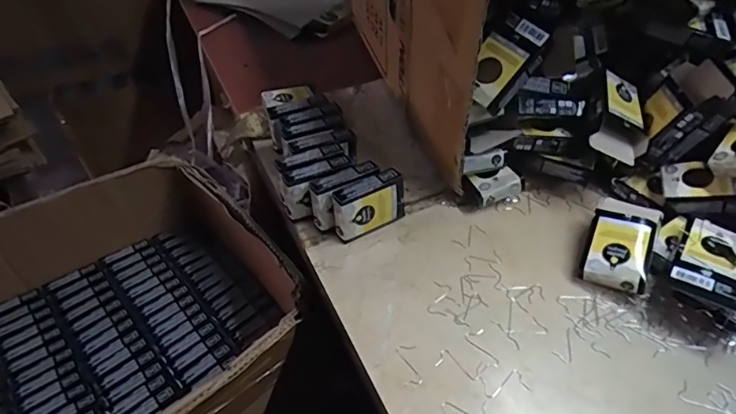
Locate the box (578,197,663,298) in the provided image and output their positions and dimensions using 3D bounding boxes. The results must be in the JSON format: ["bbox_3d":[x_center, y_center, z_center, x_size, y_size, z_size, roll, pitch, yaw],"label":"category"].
[{"bbox_3d":[0.240,0.037,0.469,0.059,0.039,0.094,22,48,24],"label":"box"}]

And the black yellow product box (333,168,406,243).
[{"bbox_3d":[0.002,0.000,0.500,0.075,0.059,0.024,-25,48,-23],"label":"black yellow product box"}]

